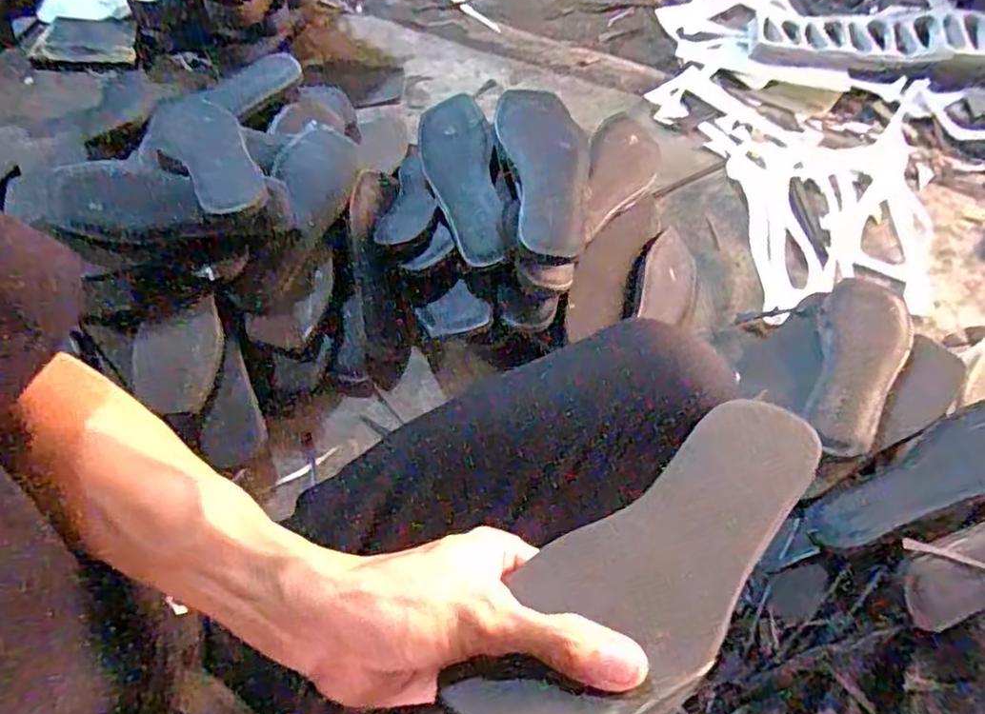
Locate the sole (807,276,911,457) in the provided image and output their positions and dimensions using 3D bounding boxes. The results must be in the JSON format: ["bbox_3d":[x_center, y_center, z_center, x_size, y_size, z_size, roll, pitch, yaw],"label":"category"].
[{"bbox_3d":[0.380,0.008,0.676,0.077,0.030,0.219,18,63,7],"label":"sole"}]

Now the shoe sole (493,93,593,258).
[{"bbox_3d":[0.058,-0.228,0.742,0.090,0.034,0.256,-8,63,-6],"label":"shoe sole"}]

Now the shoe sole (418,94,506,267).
[{"bbox_3d":[-0.027,-0.202,0.747,0.085,0.023,0.216,-22,63,13],"label":"shoe sole"}]

